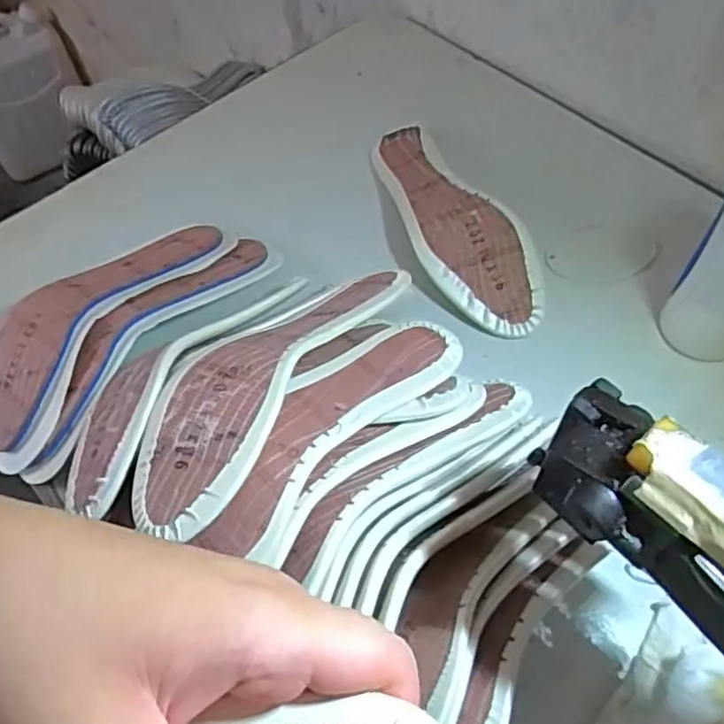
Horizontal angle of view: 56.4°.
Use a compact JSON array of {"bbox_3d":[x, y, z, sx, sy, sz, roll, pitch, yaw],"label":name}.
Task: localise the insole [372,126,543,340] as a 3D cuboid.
[{"bbox_3d":[0.067,-0.117,0.519,0.081,0.033,0.225,-17,58,-7],"label":"insole"}]

